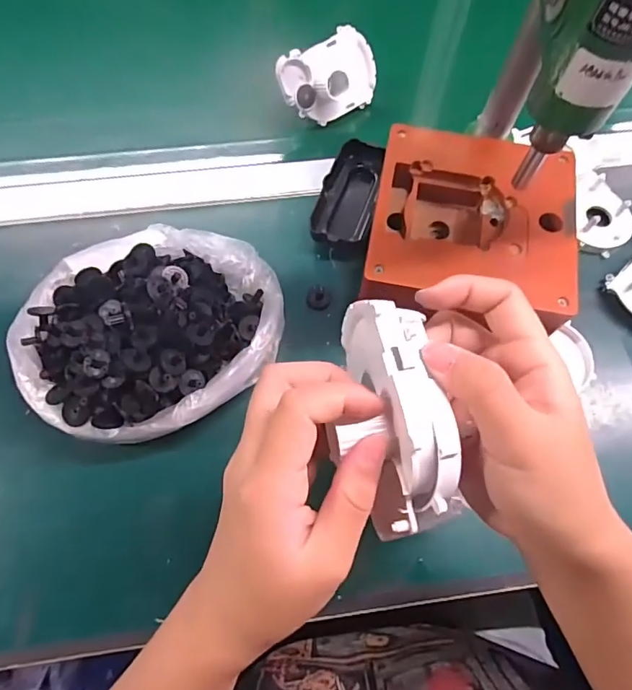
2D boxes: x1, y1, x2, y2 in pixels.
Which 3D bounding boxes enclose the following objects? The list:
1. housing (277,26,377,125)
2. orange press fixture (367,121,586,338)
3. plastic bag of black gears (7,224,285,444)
[{"bbox_3d":[0.013,-0.256,0.470,0.099,0.070,0.038,-31,40,-13],"label":"housing"},{"bbox_3d":[0.122,-0.093,0.382,0.148,0.040,0.165,11,69,4],"label":"orange press fixture"},{"bbox_3d":[-0.122,-0.012,0.372,0.187,0.061,0.161,-29,72,-11],"label":"plastic bag of black gears"}]

